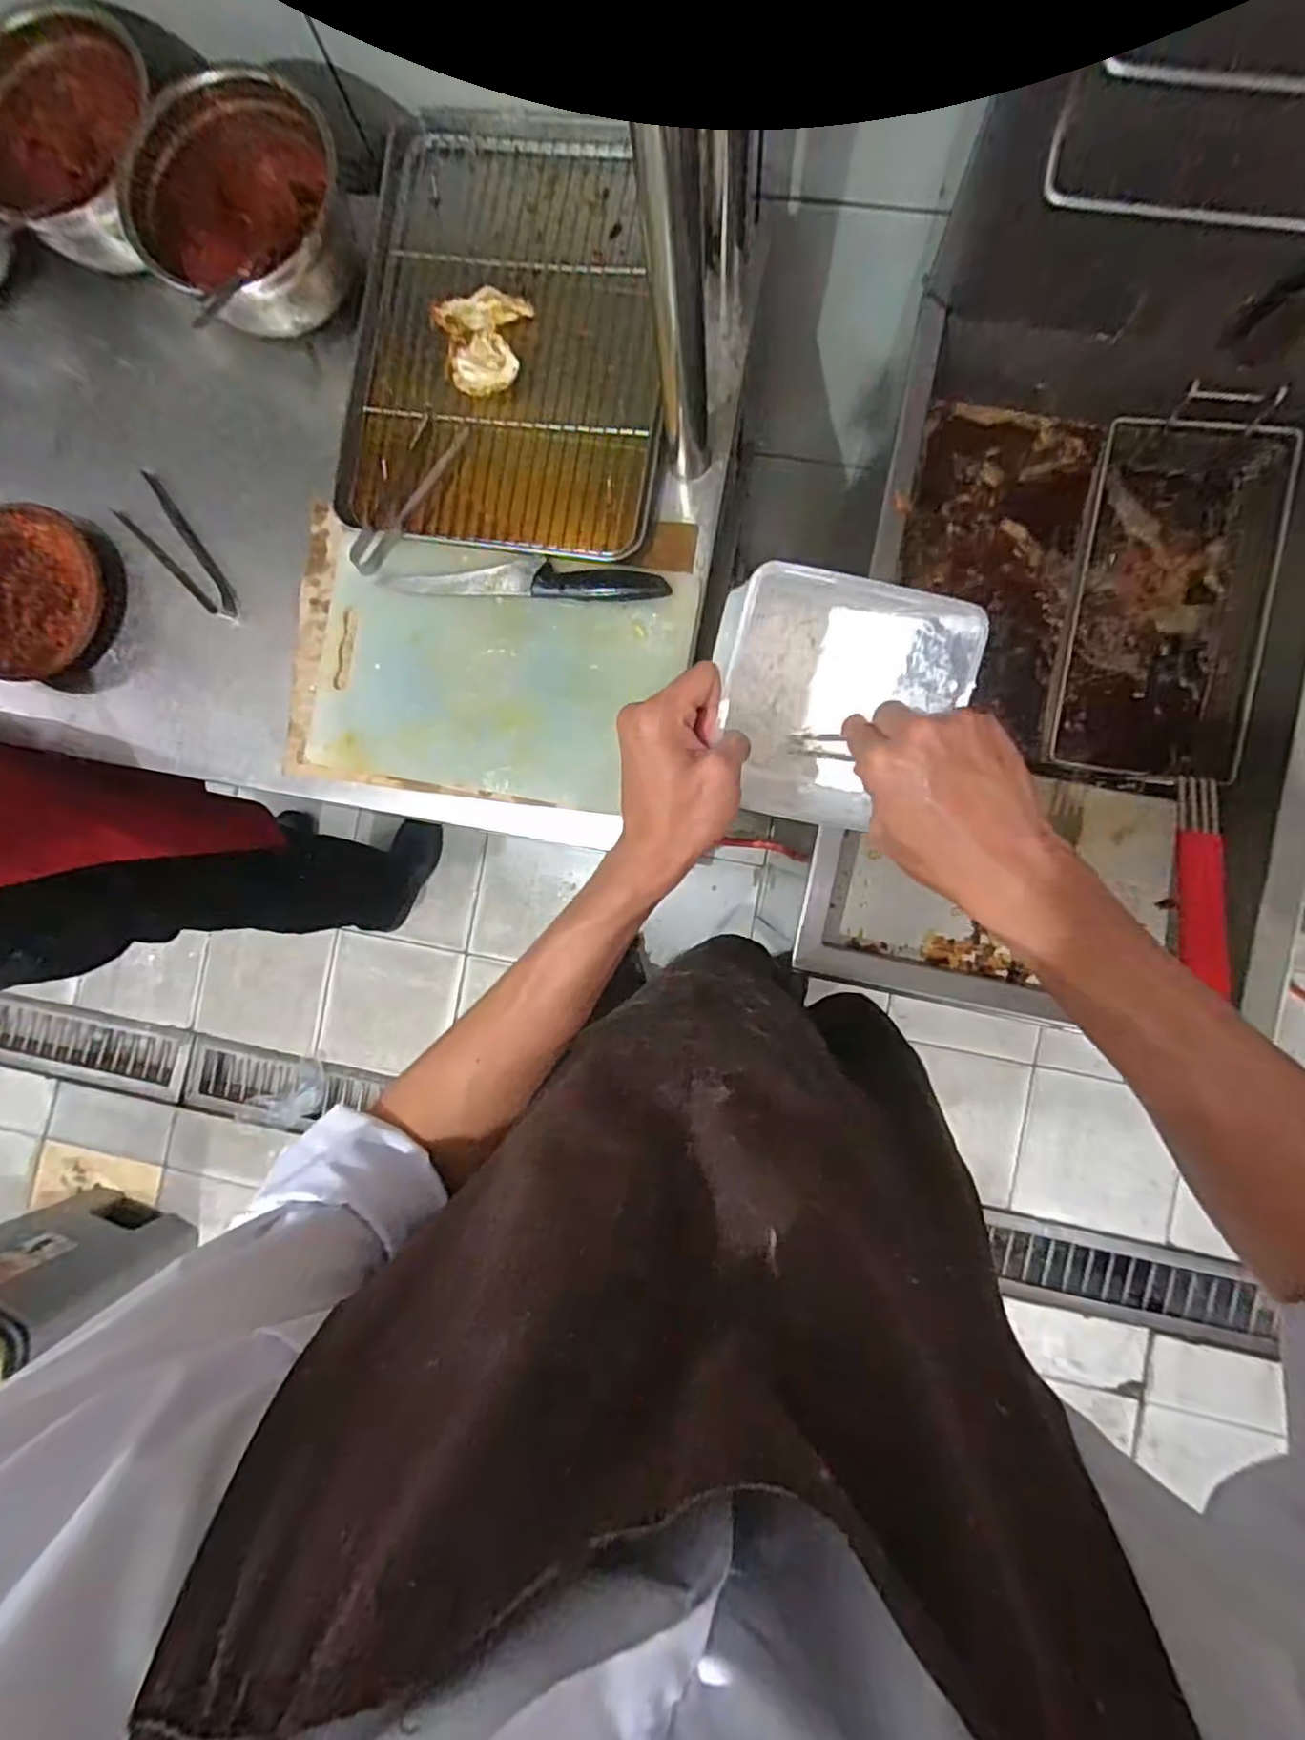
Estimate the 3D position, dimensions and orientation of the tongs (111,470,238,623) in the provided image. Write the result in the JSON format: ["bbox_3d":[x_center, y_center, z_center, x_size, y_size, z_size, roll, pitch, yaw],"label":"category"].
[{"bbox_3d":[-0.466,-0.318,0.693,0.052,0.011,0.170,-44,85,2],"label":"tongs"}]

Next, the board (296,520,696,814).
[{"bbox_3d":[-0.151,-0.187,0.661,0.357,0.025,0.222,9,89,6],"label":"board"}]

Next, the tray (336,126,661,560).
[{"bbox_3d":[-0.134,-0.501,0.660,0.292,0.025,0.389,7,88,5],"label":"tray"}]

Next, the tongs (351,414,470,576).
[{"bbox_3d":[-0.238,-0.356,0.655,0.043,0.031,0.166,31,91,6],"label":"tongs"}]

